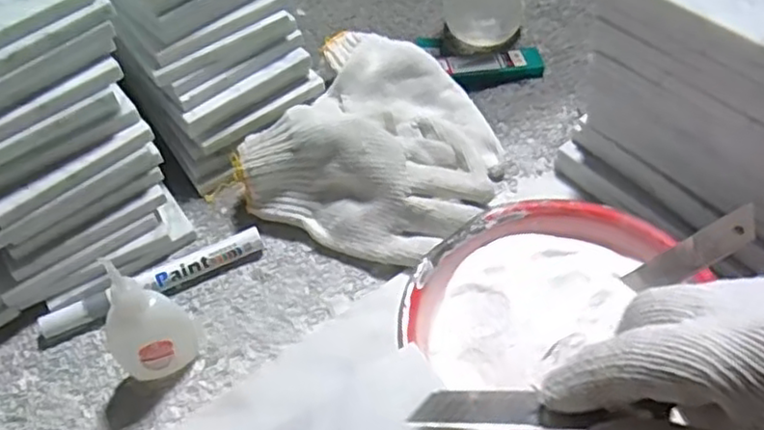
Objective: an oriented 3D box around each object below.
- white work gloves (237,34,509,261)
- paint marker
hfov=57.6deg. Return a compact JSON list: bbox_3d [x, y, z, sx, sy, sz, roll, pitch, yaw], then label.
[{"bbox_3d":[0.002,-0.054,0.476,0.153,0.065,0.161,-3,50,4],"label":"white work gloves"},{"bbox_3d":[-0.144,0.043,0.443,0.141,0.016,0.021,-23,52,-13],"label":"paint marker"}]

